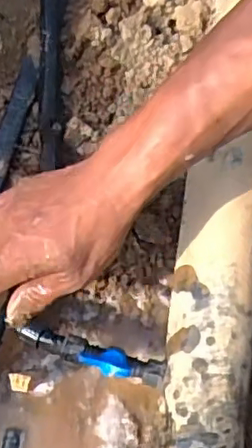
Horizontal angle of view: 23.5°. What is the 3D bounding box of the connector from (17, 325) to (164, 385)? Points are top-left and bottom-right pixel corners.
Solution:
[{"bbox_3d":[-0.031,0.105,0.493,0.125,0.037,0.023,14,74,11],"label":"connector"}]

